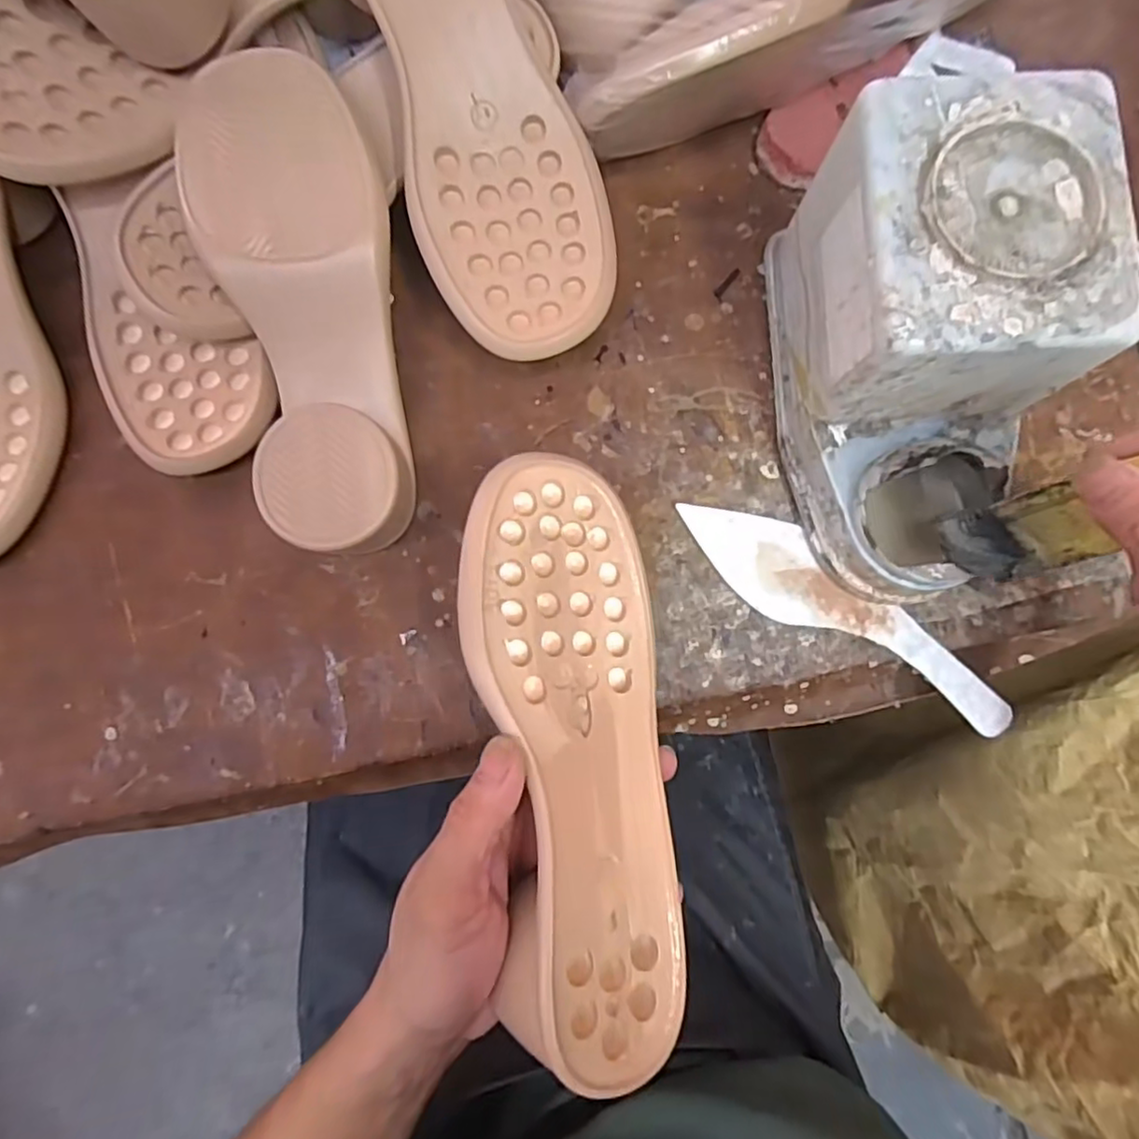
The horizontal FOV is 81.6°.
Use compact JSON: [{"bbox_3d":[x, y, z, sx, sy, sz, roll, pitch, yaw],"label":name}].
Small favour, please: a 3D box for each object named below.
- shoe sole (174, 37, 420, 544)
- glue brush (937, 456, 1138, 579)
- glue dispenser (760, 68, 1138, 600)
[{"bbox_3d":[-0.122,-0.124,0.330,0.090,0.066,0.233,-15,84,-1],"label":"shoe sole"},{"bbox_3d":[0.193,-0.022,0.239,0.011,0.128,0.032,-22,83,-19],"label":"glue brush"},{"bbox_3d":[0.161,-0.089,0.298,0.100,0.117,0.186,-2,84,1],"label":"glue dispenser"}]

